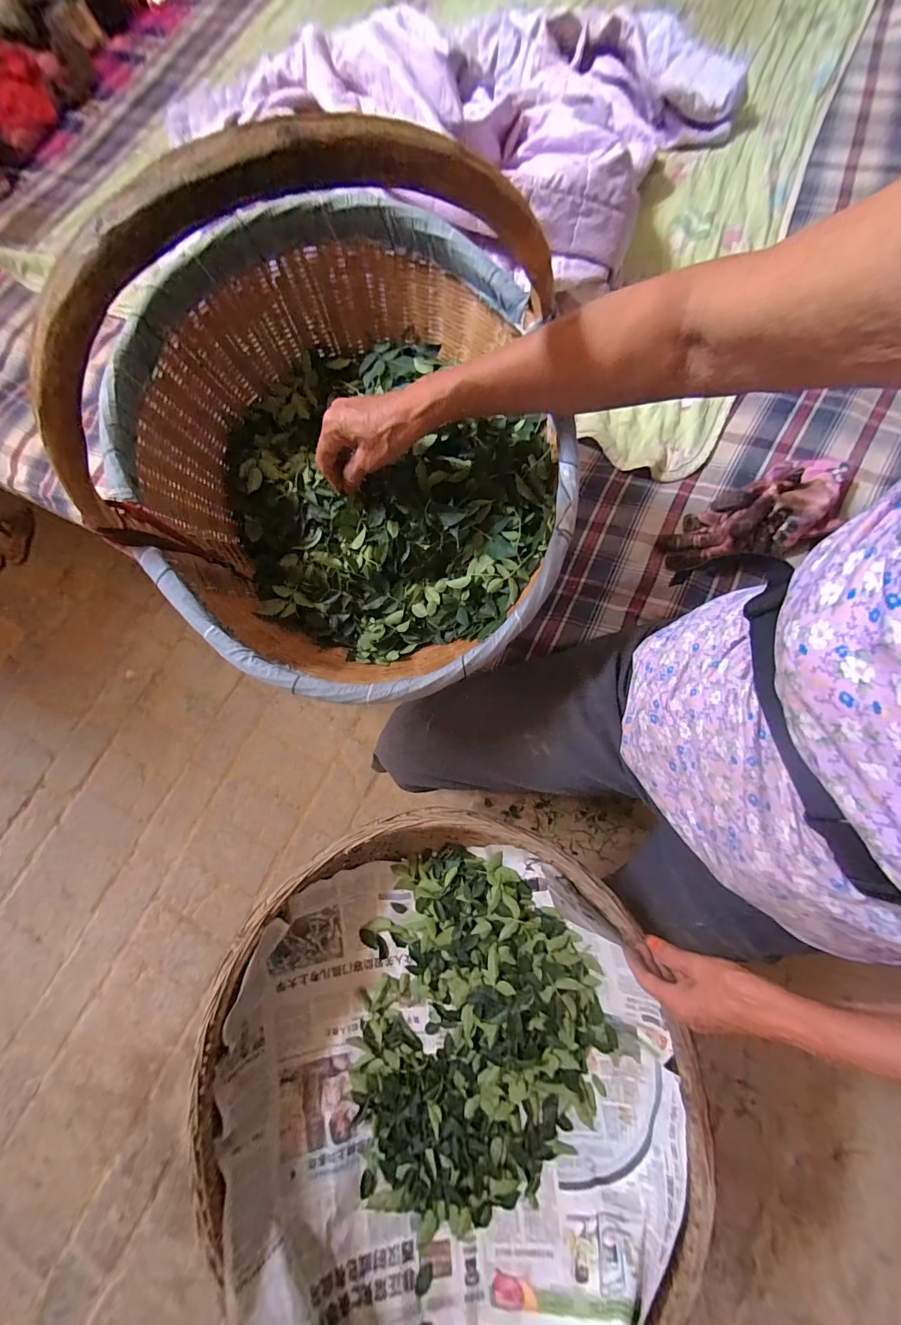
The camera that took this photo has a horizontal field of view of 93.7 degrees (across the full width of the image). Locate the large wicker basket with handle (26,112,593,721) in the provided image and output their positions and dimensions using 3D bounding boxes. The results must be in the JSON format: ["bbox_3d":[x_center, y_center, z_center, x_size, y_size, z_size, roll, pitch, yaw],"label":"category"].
[{"bbox_3d":[-0.107,-0.219,0.388,0.458,0.350,0.462,19,78,10],"label":"large wicker basket with handle"}]

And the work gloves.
[{"bbox_3d":[0.385,-0.176,0.520,0.236,0.053,0.108,-23,74,-1],"label":"work gloves"}]

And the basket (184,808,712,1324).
[{"bbox_3d":[-0.008,0.502,0.541,0.556,0.150,0.554,0,72,1],"label":"basket"}]

